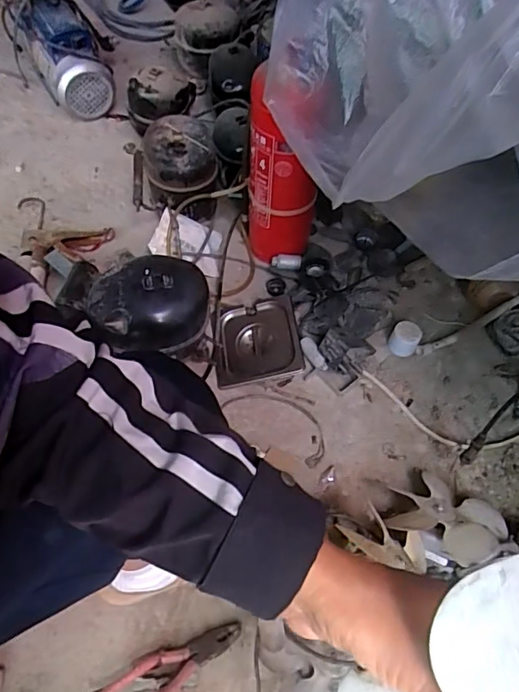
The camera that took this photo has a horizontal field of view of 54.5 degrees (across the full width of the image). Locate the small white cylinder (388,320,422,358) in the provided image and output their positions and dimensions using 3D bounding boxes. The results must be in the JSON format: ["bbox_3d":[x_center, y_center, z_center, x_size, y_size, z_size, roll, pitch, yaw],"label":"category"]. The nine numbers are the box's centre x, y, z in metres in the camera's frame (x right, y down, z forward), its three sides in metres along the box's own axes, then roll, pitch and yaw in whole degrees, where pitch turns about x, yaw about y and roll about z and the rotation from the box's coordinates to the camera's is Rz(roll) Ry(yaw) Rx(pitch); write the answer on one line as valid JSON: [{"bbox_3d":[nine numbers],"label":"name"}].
[{"bbox_3d":[0.272,-0.013,0.942,0.052,0.042,0.052,2,57,-3],"label":"small white cylinder"}]

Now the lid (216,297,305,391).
[{"bbox_3d":[-0.005,-0.008,0.931,0.154,0.017,0.159,-12,63,9],"label":"lid"}]

